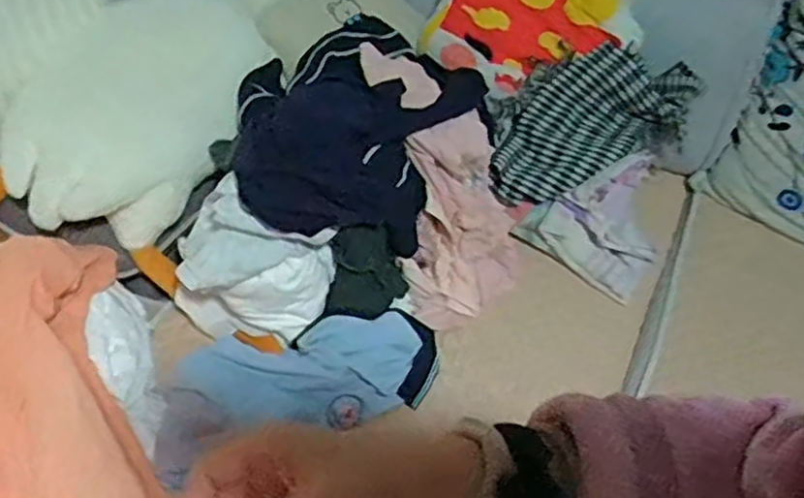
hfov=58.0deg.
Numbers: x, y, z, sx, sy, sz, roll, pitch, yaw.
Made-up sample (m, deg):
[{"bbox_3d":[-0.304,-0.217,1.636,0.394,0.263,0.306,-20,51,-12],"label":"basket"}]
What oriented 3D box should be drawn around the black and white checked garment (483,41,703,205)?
[{"bbox_3d":[0.345,-0.251,1.356,0.439,0.189,0.221,-18,52,-19],"label":"black and white checked garment"}]

